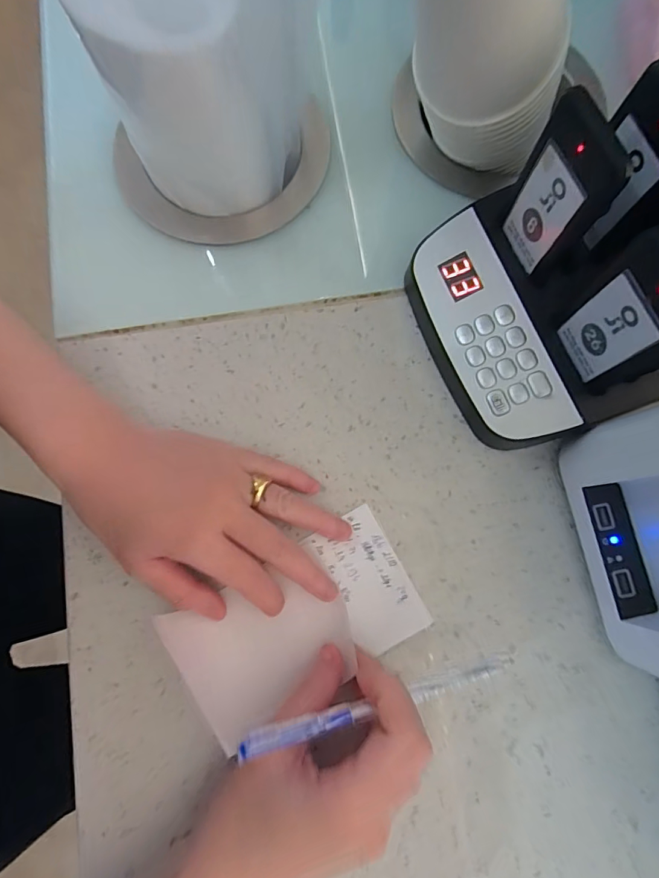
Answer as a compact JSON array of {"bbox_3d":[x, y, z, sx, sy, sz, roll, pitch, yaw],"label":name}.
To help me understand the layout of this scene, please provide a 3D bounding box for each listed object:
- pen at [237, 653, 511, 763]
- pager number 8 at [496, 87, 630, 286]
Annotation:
[{"bbox_3d":[0.025,0.127,0.218,0.136,0.007,0.009,-11,79,-11],"label":"pen"},{"bbox_3d":[0.111,-0.119,0.228,0.009,0.087,0.047,-23,79,-4],"label":"pager number 8"}]

